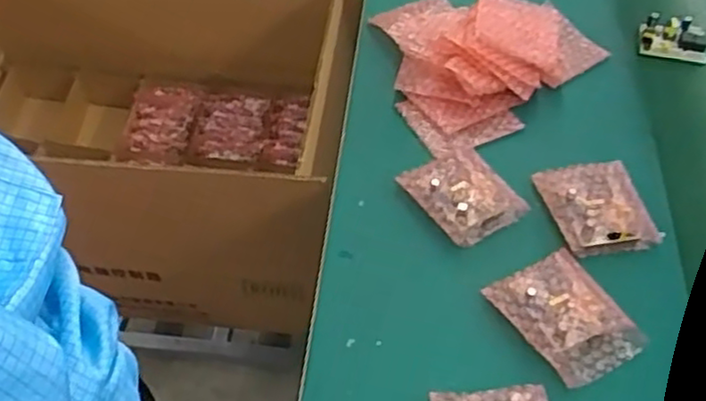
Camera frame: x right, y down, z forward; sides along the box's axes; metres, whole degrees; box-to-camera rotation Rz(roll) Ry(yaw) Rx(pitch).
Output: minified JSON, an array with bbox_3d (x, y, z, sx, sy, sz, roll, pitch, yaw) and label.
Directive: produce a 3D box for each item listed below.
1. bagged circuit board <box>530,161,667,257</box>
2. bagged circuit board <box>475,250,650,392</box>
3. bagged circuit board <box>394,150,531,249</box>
[{"bbox_3d":[0.249,0.002,0.717,0.095,0.030,0.106,-9,52,-7],"label":"bagged circuit board"},{"bbox_3d":[0.192,0.104,0.643,0.090,0.028,0.116,-25,55,-18],"label":"bagged circuit board"},{"bbox_3d":[0.114,-0.007,0.742,0.091,0.026,0.106,-28,56,-20],"label":"bagged circuit board"}]

